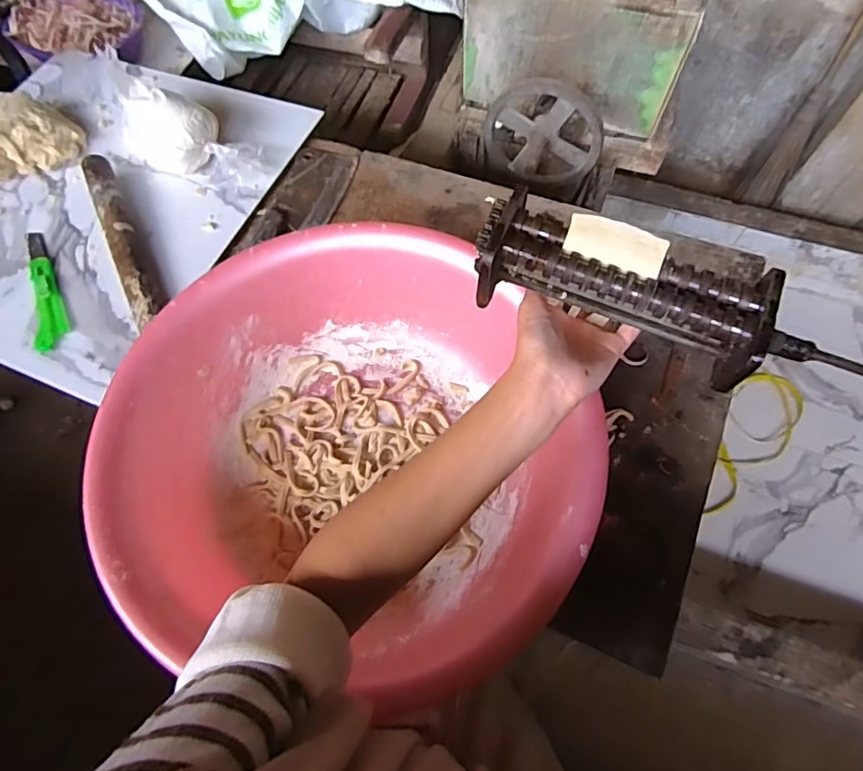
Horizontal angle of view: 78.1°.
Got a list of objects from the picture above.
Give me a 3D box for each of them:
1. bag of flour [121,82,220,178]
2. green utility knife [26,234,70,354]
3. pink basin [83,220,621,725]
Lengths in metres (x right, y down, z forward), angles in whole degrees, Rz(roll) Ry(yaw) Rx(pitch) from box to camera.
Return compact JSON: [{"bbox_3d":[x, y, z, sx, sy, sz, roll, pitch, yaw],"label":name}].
[{"bbox_3d":[-0.367,-0.341,0.702,0.164,0.079,0.080,22,69,11],"label":"bag of flour"},{"bbox_3d":[-0.472,-0.123,0.645,0.038,0.009,0.186,-24,68,-9],"label":"green utility knife"},{"bbox_3d":[-0.081,0.062,0.483,0.368,0.123,0.399,-1,66,2],"label":"pink basin"}]

